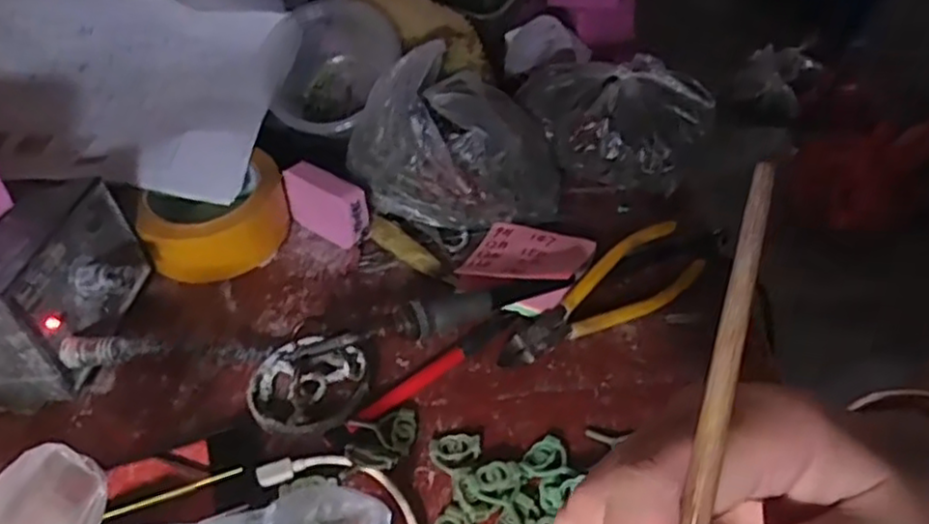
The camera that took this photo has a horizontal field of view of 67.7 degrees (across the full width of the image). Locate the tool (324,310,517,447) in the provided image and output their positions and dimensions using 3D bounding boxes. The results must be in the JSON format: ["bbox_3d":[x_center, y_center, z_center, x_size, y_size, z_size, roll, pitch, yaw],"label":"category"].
[{"bbox_3d":[-0.020,0.064,0.403,0.013,0.009,0.137,31,51,34],"label":"tool"}]

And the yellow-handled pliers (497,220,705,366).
[{"bbox_3d":[0.084,0.021,0.435,0.153,0.021,0.048,-24,82,-20],"label":"yellow-handled pliers"}]

